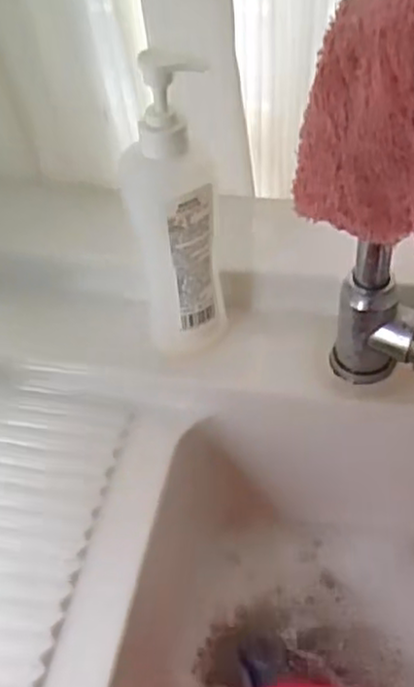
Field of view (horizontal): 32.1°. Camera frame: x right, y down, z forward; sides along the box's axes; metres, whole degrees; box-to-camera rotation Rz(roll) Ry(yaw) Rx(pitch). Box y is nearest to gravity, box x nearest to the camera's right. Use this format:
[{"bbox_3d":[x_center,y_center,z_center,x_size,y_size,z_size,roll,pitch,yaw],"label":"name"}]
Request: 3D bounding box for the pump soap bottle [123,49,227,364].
[{"bbox_3d":[-0.022,-0.077,0.485,0.059,0.216,0.045,-9,49,-2],"label":"pump soap bottle"}]

